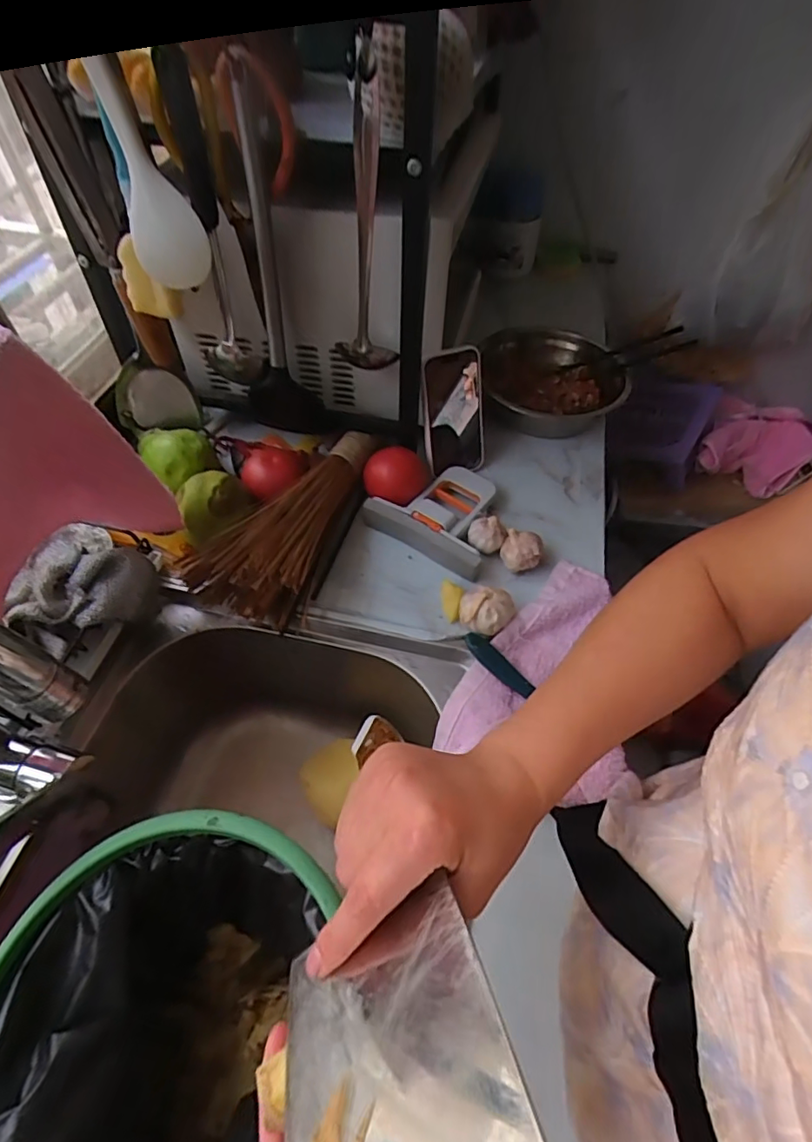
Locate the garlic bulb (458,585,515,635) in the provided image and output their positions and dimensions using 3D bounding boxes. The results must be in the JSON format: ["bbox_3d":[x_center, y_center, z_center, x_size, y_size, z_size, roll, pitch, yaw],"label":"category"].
[{"bbox_3d":[0.081,0.042,0.539,0.053,0.035,0.043,9,54,5],"label":"garlic bulb"}]

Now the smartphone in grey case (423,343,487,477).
[{"bbox_3d":[0.059,-0.186,0.632,0.075,0.140,0.013,-17,36,-15],"label":"smartphone in grey case"}]

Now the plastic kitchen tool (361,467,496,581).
[{"bbox_3d":[0.046,-0.074,0.624,0.142,0.029,0.127,28,58,18],"label":"plastic kitchen tool"}]

